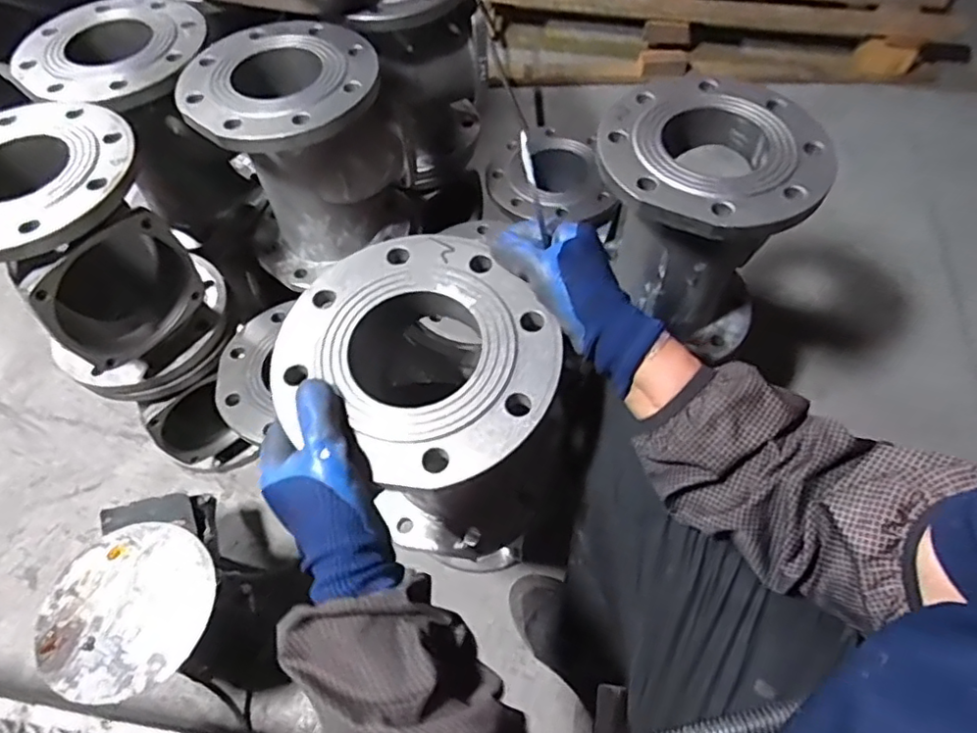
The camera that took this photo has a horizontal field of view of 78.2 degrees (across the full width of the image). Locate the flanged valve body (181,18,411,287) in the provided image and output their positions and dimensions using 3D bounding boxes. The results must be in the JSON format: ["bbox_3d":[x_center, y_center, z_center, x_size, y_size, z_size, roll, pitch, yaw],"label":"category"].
[{"bbox_3d":[-0.223,-0.265,0.764,0.214,0.252,0.211,-20,59,-10],"label":"flanged valve body"}]

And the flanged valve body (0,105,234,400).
[{"bbox_3d":[-0.445,-0.119,0.686,0.202,0.259,0.214,38,67,23],"label":"flanged valve body"}]

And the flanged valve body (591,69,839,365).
[{"bbox_3d":[0.211,-0.143,0.656,0.192,0.241,0.204,-1,58,2],"label":"flanged valve body"}]

